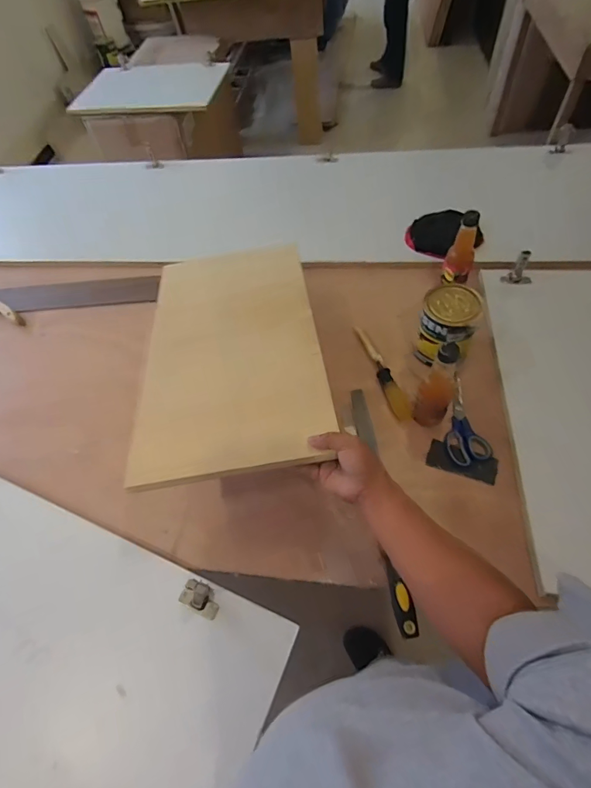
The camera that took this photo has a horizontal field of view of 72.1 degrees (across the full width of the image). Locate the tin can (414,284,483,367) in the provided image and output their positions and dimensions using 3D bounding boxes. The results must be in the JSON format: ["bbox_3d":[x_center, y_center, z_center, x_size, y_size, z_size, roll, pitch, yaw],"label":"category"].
[{"bbox_3d":[0.284,-0.123,0.774,0.101,0.127,0.107,-3,57,4],"label":"tin can"}]

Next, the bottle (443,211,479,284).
[{"bbox_3d":[0.331,-0.288,0.805,0.051,0.142,0.048,13,60,14],"label":"bottle"}]

